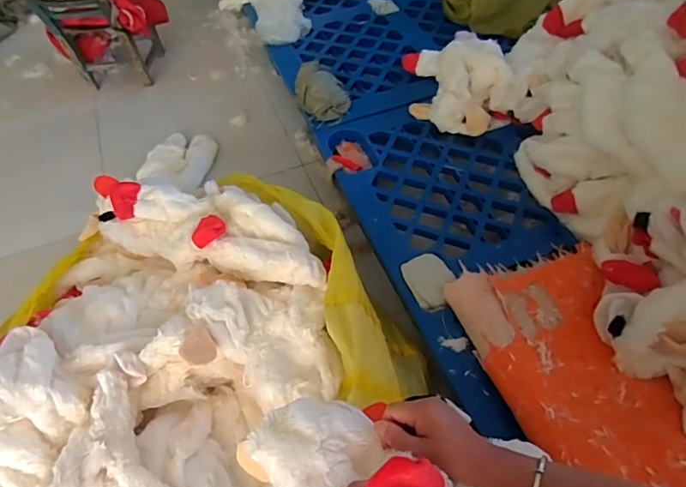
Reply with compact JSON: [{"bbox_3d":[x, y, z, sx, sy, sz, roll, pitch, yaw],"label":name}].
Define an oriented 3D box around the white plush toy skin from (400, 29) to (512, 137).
[{"bbox_3d":[0.332,-0.491,1.408,0.269,0.137,0.368,1,52,1],"label":"white plush toy skin"}]

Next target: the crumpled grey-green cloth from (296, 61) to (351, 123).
[{"bbox_3d":[-0.060,-0.445,1.418,0.158,0.090,0.137,-4,52,-2],"label":"crumpled grey-green cloth"}]

